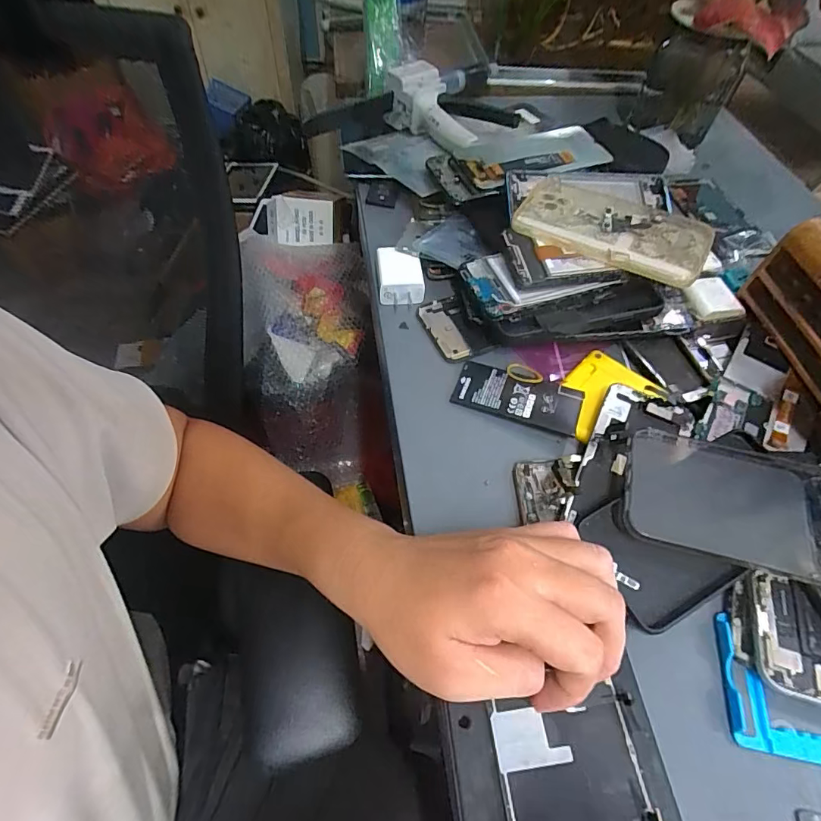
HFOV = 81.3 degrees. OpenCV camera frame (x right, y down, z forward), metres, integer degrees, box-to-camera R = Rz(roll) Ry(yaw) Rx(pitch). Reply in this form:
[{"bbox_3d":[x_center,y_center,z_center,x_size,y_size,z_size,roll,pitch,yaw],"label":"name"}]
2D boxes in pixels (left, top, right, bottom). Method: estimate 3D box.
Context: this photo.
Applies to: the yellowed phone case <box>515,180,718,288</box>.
[{"bbox_3d":[0.178,-0.163,0.427,0.163,0.012,0.092,29,59,15],"label":"yellowed phone case"}]

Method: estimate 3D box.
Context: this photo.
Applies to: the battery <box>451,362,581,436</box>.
[{"bbox_3d":[0.085,-0.012,0.382,0.099,0.005,0.043,21,58,10],"label":"battery"}]

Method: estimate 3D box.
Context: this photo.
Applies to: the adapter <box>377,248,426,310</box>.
[{"bbox_3d":[-0.009,-0.123,0.441,0.040,0.026,0.049,-2,57,-5],"label":"adapter"}]

